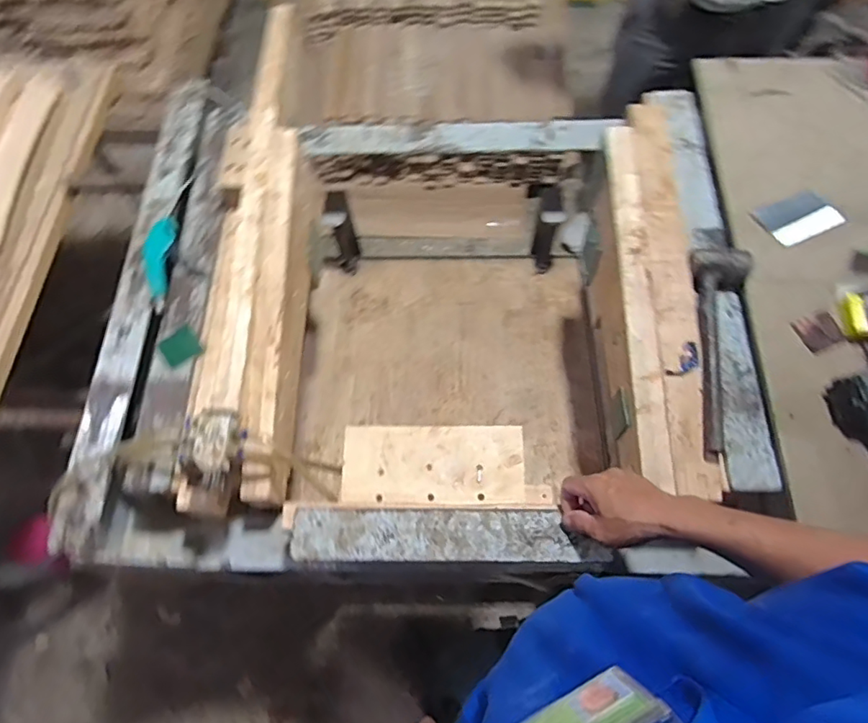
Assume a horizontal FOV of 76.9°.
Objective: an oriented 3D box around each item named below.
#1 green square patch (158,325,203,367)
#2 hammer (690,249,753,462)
[{"bbox_3d":[-0.369,-0.022,0.794,0.052,0.008,0.049,-32,69,-11],"label":"green square patch"},{"bbox_3d":[0.373,-0.022,0.718,0.079,0.034,0.295,12,68,7],"label":"hammer"}]

